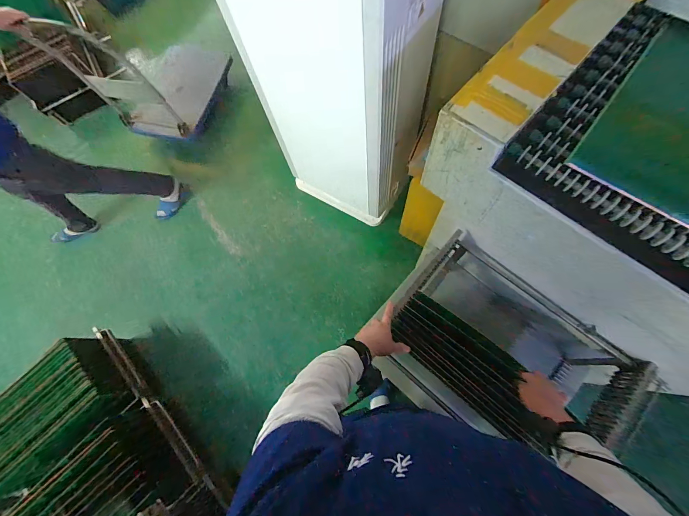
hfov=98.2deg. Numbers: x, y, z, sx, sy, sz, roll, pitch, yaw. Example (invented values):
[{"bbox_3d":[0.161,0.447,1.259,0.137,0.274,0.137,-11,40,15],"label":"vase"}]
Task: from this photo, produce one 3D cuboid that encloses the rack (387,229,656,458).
[{"bbox_3d":[0.417,0.275,0.883,0.561,0.361,0.430,41,76,12],"label":"rack"}]

